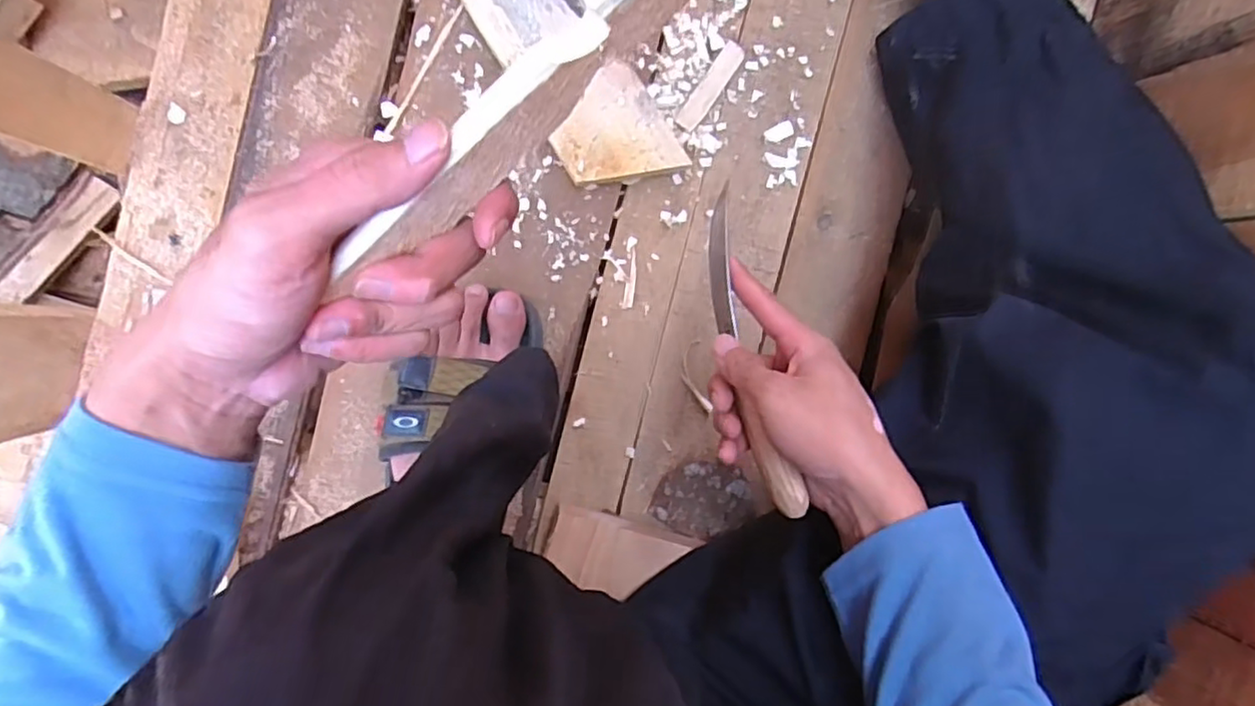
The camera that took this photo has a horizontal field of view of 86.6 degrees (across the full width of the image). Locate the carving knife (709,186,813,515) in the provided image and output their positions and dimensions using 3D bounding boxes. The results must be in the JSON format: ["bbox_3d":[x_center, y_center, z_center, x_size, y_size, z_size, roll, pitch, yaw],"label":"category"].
[{"bbox_3d":[0.075,-0.001,0.419,0.019,0.037,0.206,-11,74,-5],"label":"carving knife"}]

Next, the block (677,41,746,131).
[{"bbox_3d":[0.069,-0.222,0.554,0.019,0.008,0.078,35,90,-7],"label":"block"}]

